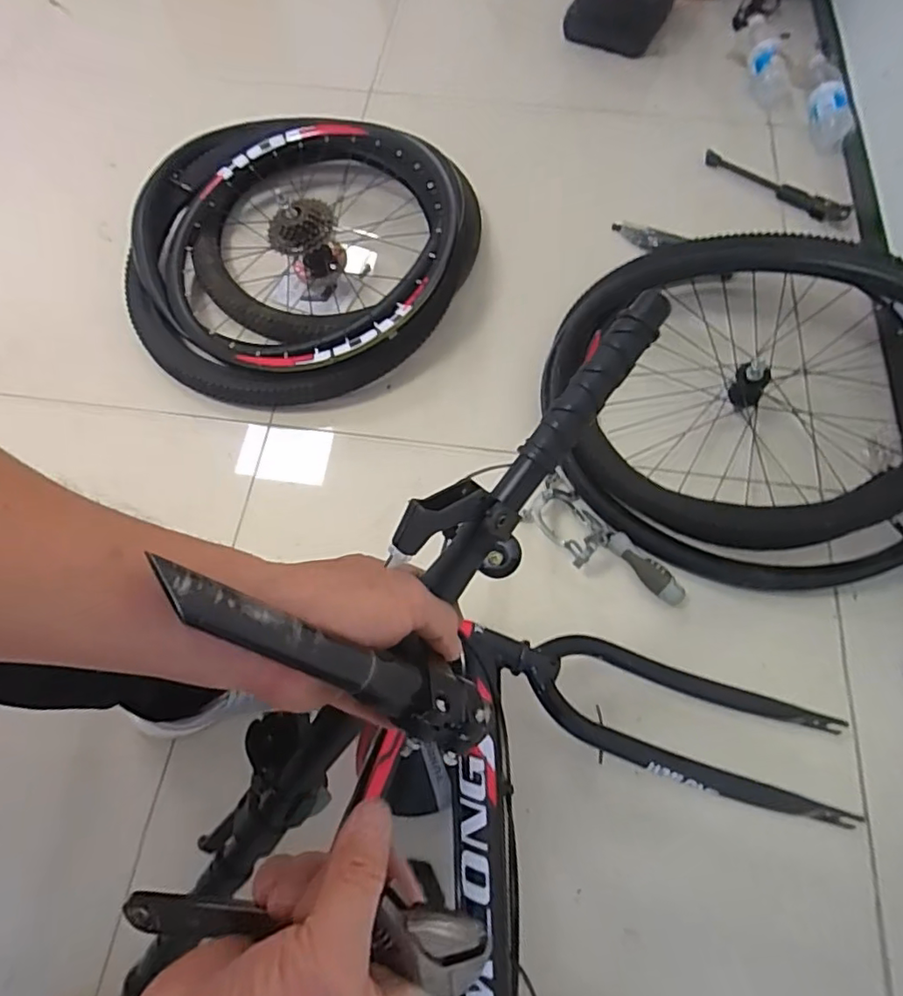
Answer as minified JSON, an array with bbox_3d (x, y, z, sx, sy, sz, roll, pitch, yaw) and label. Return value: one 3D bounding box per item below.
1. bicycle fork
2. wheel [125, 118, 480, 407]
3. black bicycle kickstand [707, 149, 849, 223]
[{"bbox_3d":[0.236,0.233,0.623,0.344,0.049,0.118,17,67,8],"label":"bicycle fork"},{"bbox_3d":[-0.254,-0.383,0.946,0.536,0.140,0.509,0,65,0],"label":"wheel"},{"bbox_3d":[0.567,-0.547,1.039,0.263,0.025,0.036,32,69,14],"label":"black bicycle kickstand"}]

